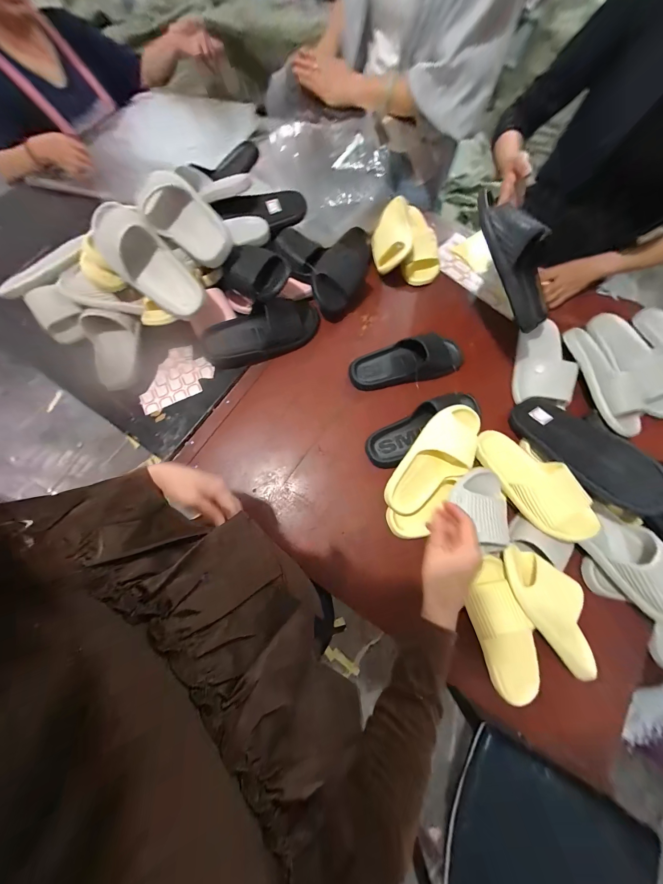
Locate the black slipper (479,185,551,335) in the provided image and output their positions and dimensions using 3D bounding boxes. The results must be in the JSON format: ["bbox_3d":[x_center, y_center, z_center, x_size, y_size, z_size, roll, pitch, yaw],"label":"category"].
[{"bbox_3d":[0.365,-0.346,0.563,0.089,0.063,0.268,-48,119,-11],"label":"black slipper"}]

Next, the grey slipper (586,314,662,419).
[{"bbox_3d":[0.709,-0.191,0.649,0.113,0.075,0.276,-20,74,-5],"label":"grey slipper"}]

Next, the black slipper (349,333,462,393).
[{"bbox_3d":[0.172,-0.198,0.675,0.263,0.063,0.110,-11,74,-2],"label":"black slipper"}]

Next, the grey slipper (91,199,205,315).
[{"bbox_3d":[-0.395,-0.378,0.602,0.121,0.092,0.281,-40,77,-10],"label":"grey slipper"}]

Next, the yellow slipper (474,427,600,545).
[{"bbox_3d":[0.385,0.072,0.557,0.121,0.066,0.250,-27,56,-7],"label":"yellow slipper"}]

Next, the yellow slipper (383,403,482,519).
[{"bbox_3d":[0.208,0.042,0.588,0.114,0.072,0.250,36,78,10],"label":"yellow slipper"}]

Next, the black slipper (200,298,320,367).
[{"bbox_3d":[-0.166,-0.264,0.687,0.281,0.067,0.111,-20,75,-5],"label":"black slipper"}]

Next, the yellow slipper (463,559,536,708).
[{"bbox_3d":[0.287,0.319,0.485,0.080,0.055,0.219,-15,74,-3],"label":"yellow slipper"}]

